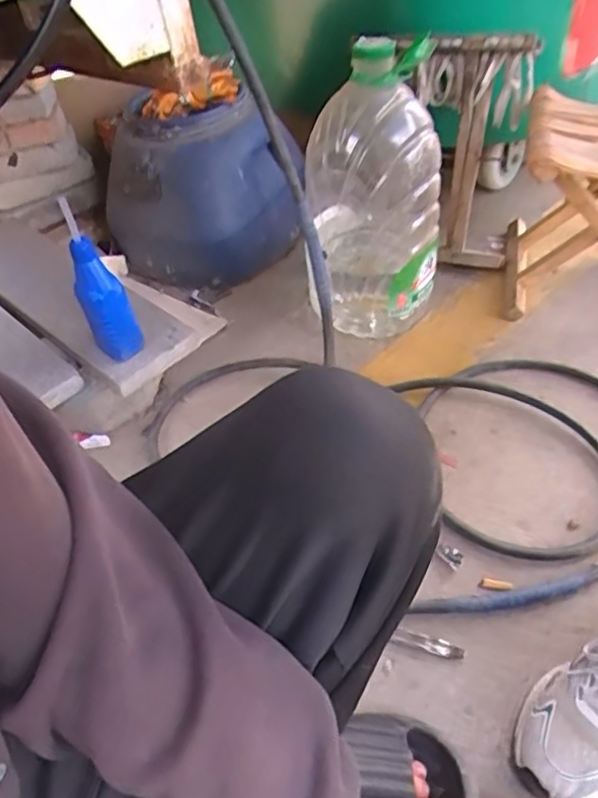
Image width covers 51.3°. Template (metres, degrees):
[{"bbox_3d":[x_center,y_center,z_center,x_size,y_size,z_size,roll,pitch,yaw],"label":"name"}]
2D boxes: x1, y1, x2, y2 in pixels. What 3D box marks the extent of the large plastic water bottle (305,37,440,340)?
[{"bbox_3d":[0.118,-0.320,1.010,0.212,0.449,0.201,-1,44,9],"label":"large plastic water bottle"}]

